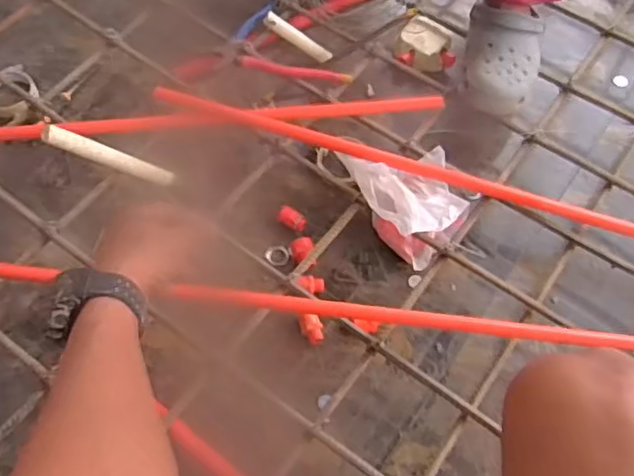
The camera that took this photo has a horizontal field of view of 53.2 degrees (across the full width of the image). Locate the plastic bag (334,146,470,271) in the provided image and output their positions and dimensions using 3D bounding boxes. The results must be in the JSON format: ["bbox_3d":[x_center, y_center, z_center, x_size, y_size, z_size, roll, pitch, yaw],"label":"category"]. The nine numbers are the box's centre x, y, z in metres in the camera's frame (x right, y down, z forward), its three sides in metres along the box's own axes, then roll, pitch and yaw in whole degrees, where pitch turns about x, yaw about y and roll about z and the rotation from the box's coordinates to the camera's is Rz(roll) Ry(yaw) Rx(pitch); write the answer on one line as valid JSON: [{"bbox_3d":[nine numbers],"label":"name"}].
[{"bbox_3d":[0.144,-0.060,0.949,0.140,0.121,0.190,-22,65,-13],"label":"plastic bag"}]

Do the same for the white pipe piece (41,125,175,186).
[{"bbox_3d":[-0.295,-0.117,0.922,0.026,0.223,0.028,-32,62,23],"label":"white pipe piece"}]

